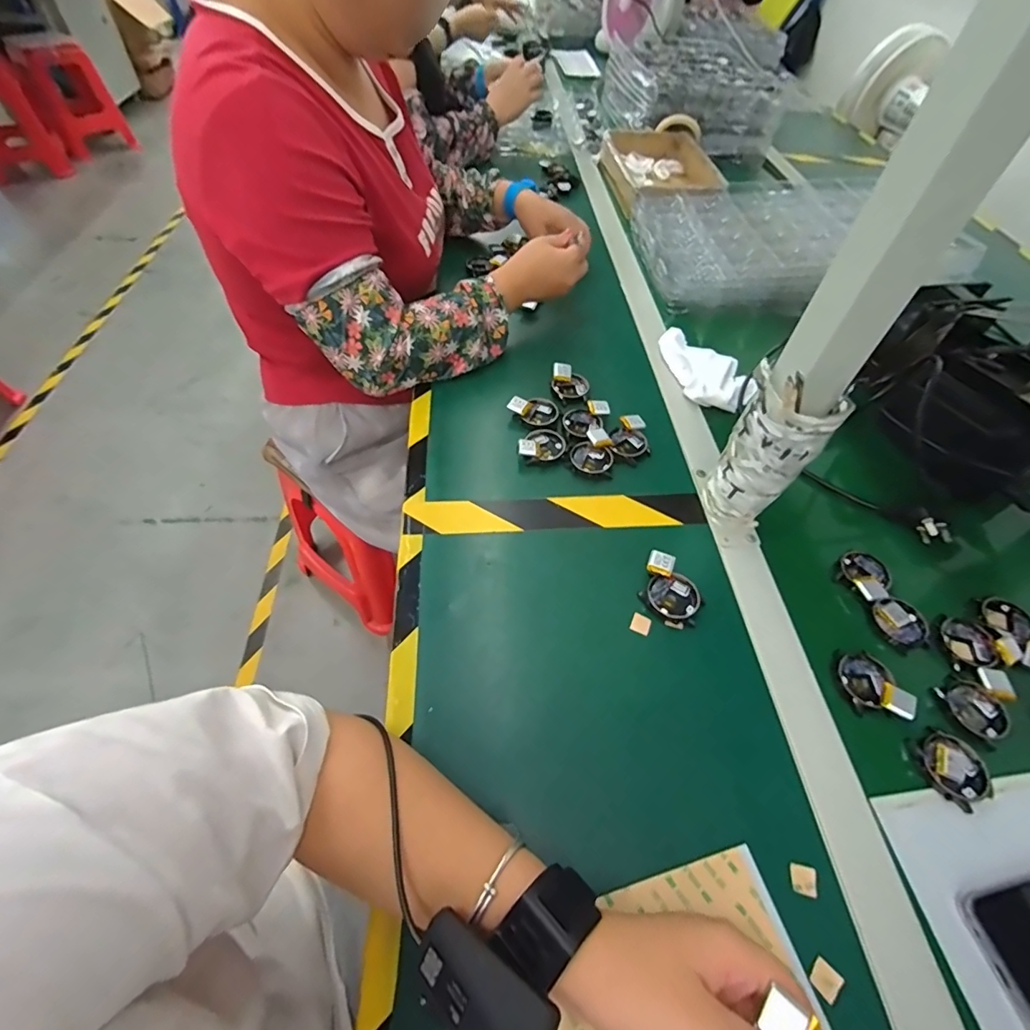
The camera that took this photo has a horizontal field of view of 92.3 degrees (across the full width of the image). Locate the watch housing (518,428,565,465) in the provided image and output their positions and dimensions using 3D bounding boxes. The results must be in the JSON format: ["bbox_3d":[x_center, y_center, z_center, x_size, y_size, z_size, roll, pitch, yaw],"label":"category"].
[{"bbox_3d":[0.031,-0.077,0.531,0.042,0.013,0.055,26,56,15],"label":"watch housing"}]

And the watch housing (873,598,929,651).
[{"bbox_3d":[0.343,0.094,0.438,0.038,0.007,0.044,-12,56,-12],"label":"watch housing"}]

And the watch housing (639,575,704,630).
[{"bbox_3d":[0.139,0.075,0.436,0.042,0.015,0.048,-33,62,-24],"label":"watch housing"}]

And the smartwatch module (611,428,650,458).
[{"bbox_3d":[0.125,-0.079,0.543,0.040,0.006,0.038,3,54,-1],"label":"smartwatch module"}]

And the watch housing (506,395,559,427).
[{"bbox_3d":[0.024,-0.123,0.564,0.050,0.013,0.041,26,57,15],"label":"watch housing"}]

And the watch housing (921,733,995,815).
[{"bbox_3d":[0.327,0.189,0.366,0.044,0.016,0.045,-21,58,-18],"label":"watch housing"}]

